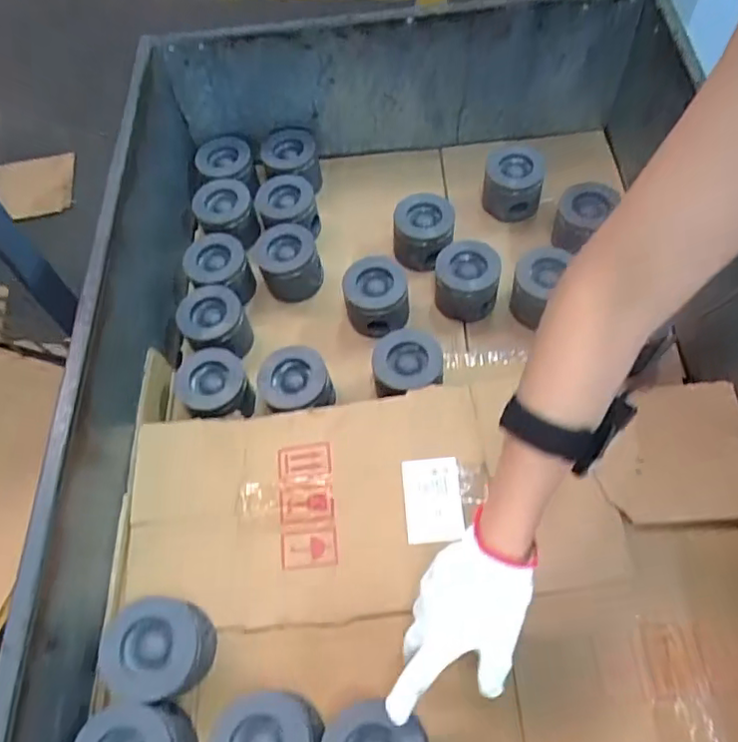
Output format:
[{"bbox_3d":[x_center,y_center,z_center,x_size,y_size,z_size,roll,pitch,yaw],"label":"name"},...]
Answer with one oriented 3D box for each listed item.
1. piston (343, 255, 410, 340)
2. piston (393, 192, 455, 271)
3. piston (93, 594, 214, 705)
[{"bbox_3d":[0.011,-0.107,0.858,0.090,0.071,0.090,-2,61,3],"label":"piston"},{"bbox_3d":[0.082,-0.211,0.927,0.086,0.082,0.081,-2,61,3],"label":"piston"},{"bbox_3d":[-0.202,0.269,0.594,0.090,0.073,0.089,-2,61,3],"label":"piston"}]

